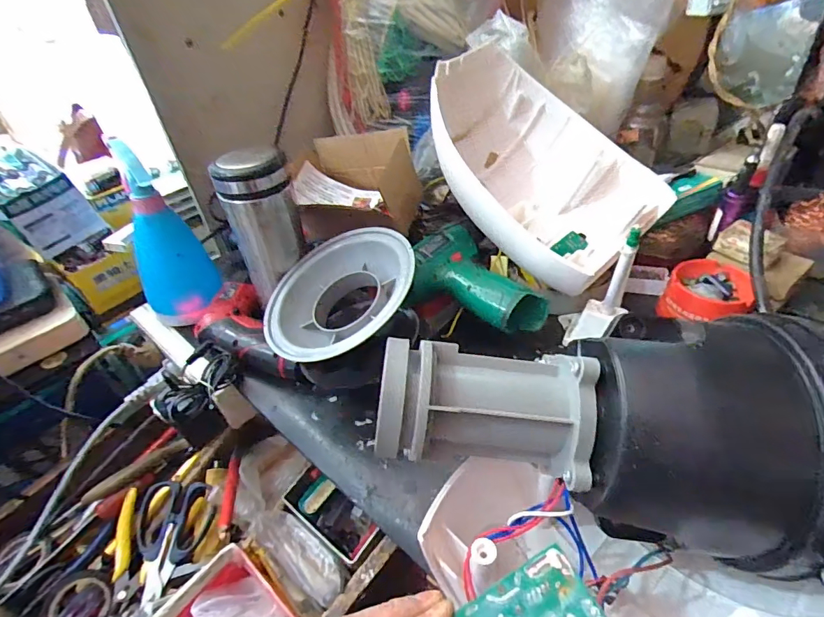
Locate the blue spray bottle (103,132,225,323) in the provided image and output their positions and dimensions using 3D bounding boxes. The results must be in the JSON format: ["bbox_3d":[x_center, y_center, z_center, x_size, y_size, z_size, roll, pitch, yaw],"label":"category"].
[{"bbox_3d":[-0.268,-0.076,0.502,0.072,0.186,0.075,9,44,17],"label":"blue spray bottle"}]

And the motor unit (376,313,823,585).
[{"bbox_3d":[0.105,0.064,0.255,0.242,0.095,0.100,7,43,15],"label":"motor unit"}]

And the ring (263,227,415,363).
[{"bbox_3d":[-0.064,-0.009,0.446,0.150,0.059,0.150,-11,52,15],"label":"ring"}]

